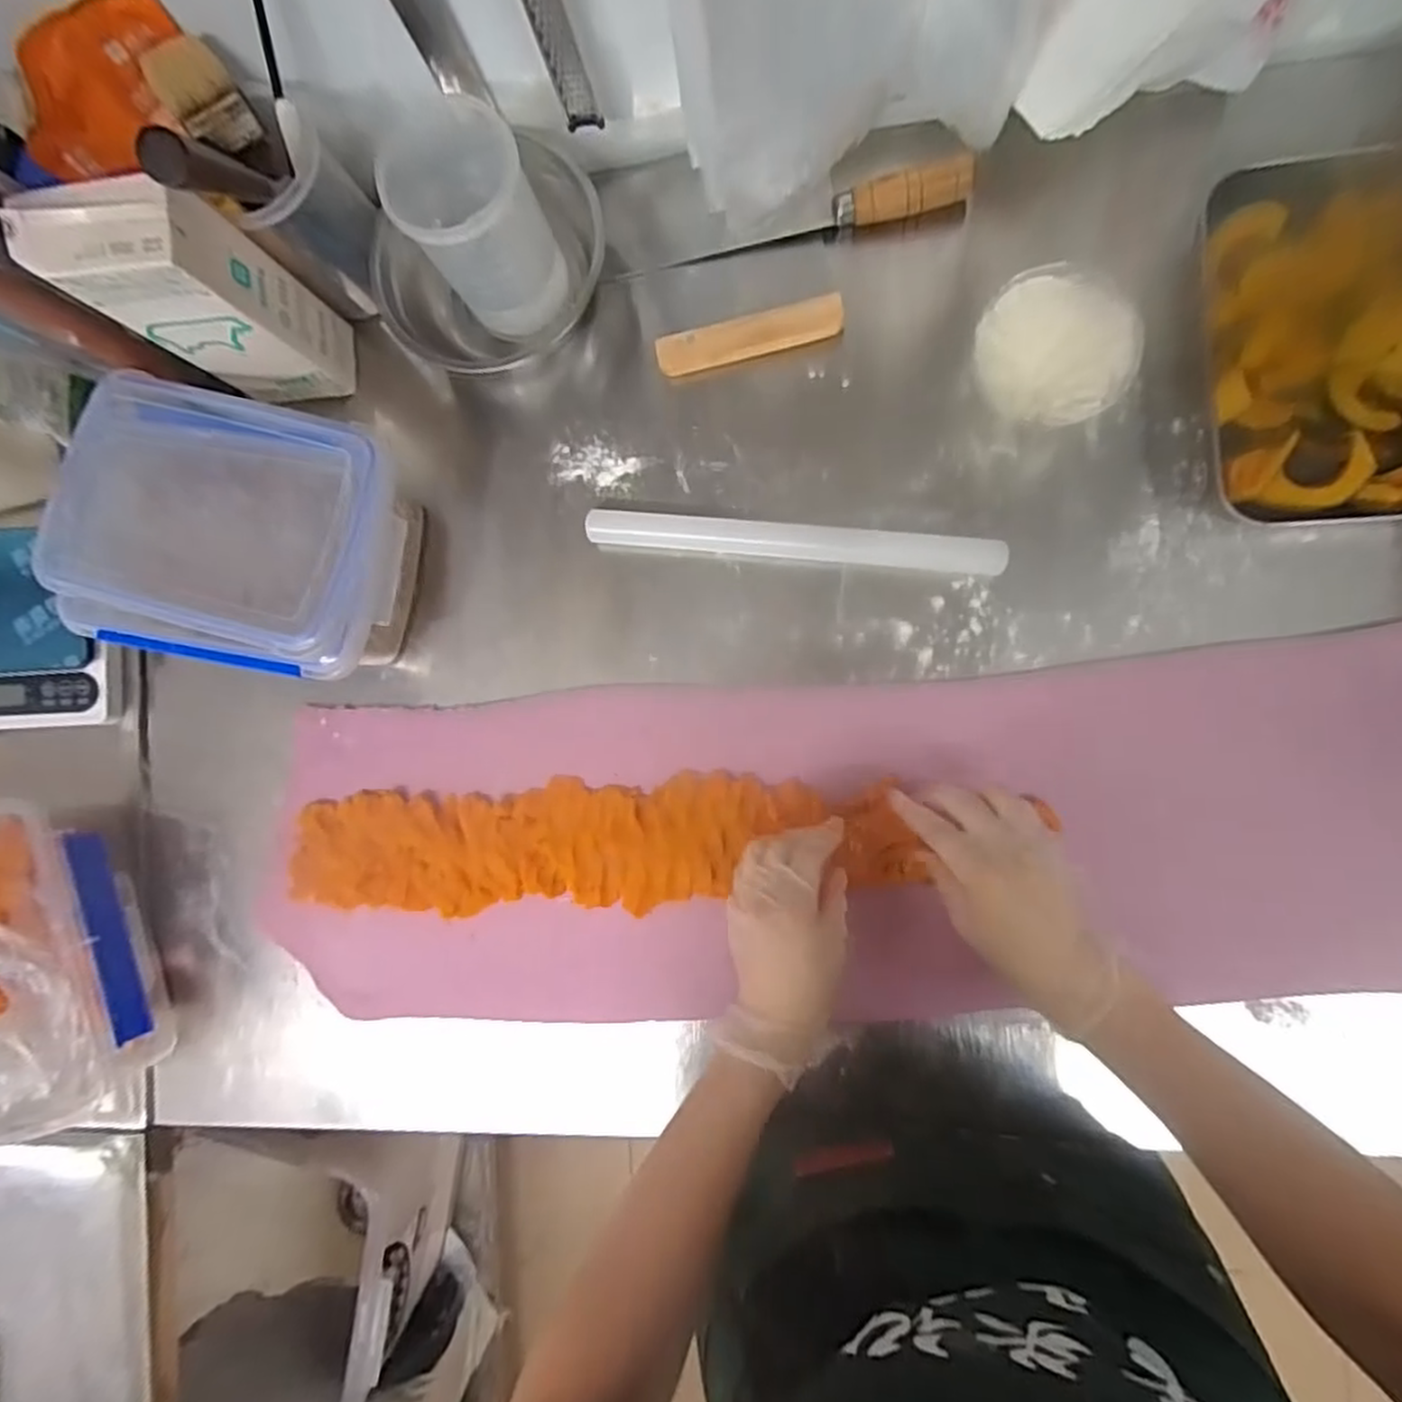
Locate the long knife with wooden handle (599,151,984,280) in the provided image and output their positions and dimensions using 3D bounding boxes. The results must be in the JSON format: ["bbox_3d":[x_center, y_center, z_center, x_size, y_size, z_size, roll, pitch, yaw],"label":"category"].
[{"bbox_3d":[0.068,-0.381,0.583,0.285,0.026,0.025,-5,90,20],"label":"long knife with wooden handle"}]

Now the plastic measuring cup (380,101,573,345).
[{"bbox_3d":[-0.168,-0.361,0.543,0.091,0.136,0.102,-43,83,4],"label":"plastic measuring cup"}]

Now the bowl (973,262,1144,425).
[{"bbox_3d":[0.253,-0.250,0.522,0.100,0.046,0.106,0,88,8],"label":"bowl"}]

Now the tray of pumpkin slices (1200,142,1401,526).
[{"bbox_3d":[0.453,-0.253,0.494,0.187,0.049,0.248,-1,88,8],"label":"tray of pumpkin slices"}]

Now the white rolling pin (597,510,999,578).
[{"bbox_3d":[0.070,-0.129,0.571,0.322,0.026,0.031,6,91,7],"label":"white rolling pin"}]

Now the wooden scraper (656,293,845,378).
[{"bbox_3d":[0.038,-0.292,0.572,0.146,0.010,0.034,-12,86,7],"label":"wooden scraper"}]

